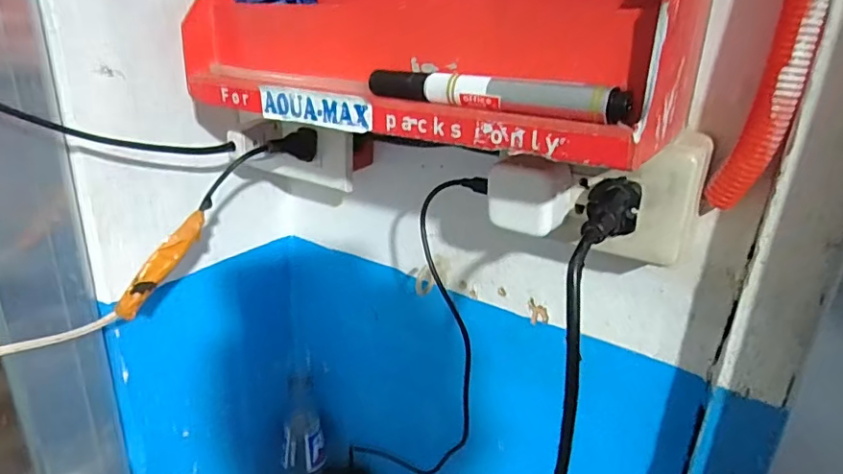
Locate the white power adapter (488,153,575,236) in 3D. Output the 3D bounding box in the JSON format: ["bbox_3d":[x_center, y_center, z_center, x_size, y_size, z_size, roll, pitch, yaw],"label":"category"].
[{"bbox_3d":[0.068,-0.029,0.333,0.044,0.046,0.028,18,27,32],"label":"white power adapter"}]

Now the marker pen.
[{"bbox_3d":[0.031,-0.072,0.266,0.138,0.016,0.012,16,25,28],"label":"marker pen"}]

